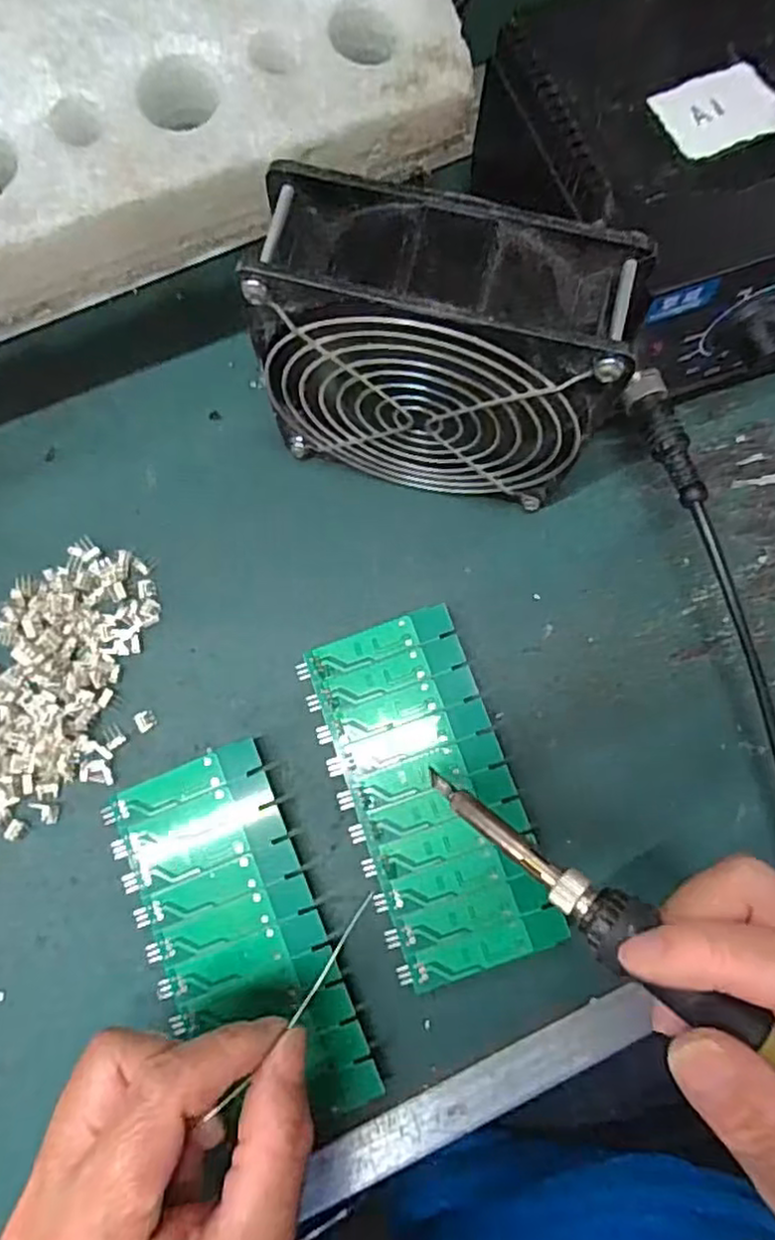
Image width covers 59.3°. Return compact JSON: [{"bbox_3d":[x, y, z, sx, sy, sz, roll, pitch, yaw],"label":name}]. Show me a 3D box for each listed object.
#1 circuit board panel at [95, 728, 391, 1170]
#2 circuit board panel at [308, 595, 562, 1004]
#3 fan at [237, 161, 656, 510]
[{"bbox_3d":[-0.059,0.122,0.262,0.065,0.009,0.136,-22,80,-5],"label":"circuit board panel"},{"bbox_3d":[0.018,0.068,0.273,0.063,0.004,0.137,-20,80,2],"label":"circuit board panel"},{"bbox_3d":[0.017,-0.088,0.249,0.126,0.124,0.048,14,79,2],"label":"fan"}]

